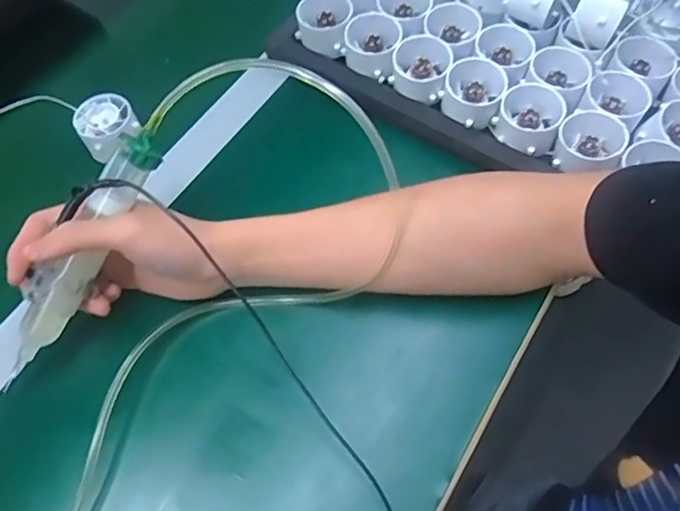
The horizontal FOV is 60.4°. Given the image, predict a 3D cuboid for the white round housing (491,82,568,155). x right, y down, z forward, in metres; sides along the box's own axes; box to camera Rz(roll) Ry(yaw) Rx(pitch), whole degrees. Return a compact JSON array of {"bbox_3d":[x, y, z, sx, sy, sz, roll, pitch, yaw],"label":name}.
[{"bbox_3d":[0.155,-0.113,0.478,0.050,0.029,0.046,-2,60,3],"label":"white round housing"}]

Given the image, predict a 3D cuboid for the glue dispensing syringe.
[{"bbox_3d":[-0.171,0.004,0.380,0.026,0.029,0.184,36,100,21],"label":"glue dispensing syringe"}]

